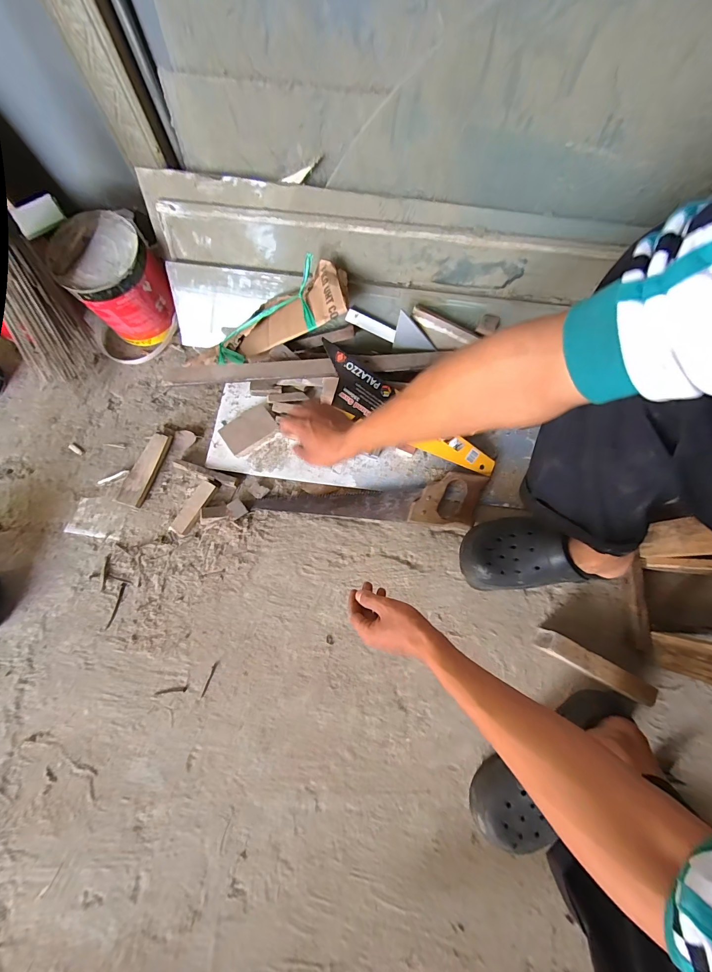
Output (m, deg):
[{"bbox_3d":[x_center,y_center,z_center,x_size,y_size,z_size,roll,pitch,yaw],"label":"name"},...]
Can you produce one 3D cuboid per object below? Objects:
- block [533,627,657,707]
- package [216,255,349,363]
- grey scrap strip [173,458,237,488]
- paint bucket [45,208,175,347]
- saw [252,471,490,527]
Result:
[{"bbox_3d":[0.370,0.281,0.558,0.159,0.052,0.035,27,80,7],"label":"block"},{"bbox_3d":[-0.136,-0.288,0.618,0.266,0.050,0.103,-20,77,20],"label":"package"},{"bbox_3d":[-0.278,-0.026,0.650,0.131,0.022,0.018,19,79,5],"label":"grey scrap strip"},{"bbox_3d":[-0.422,-0.370,0.659,0.134,0.163,0.145,1,75,-3],"label":"paint bucket"},{"bbox_3d":[0.029,0.022,0.639,0.400,0.016,0.091,0,78,2],"label":"saw"}]

